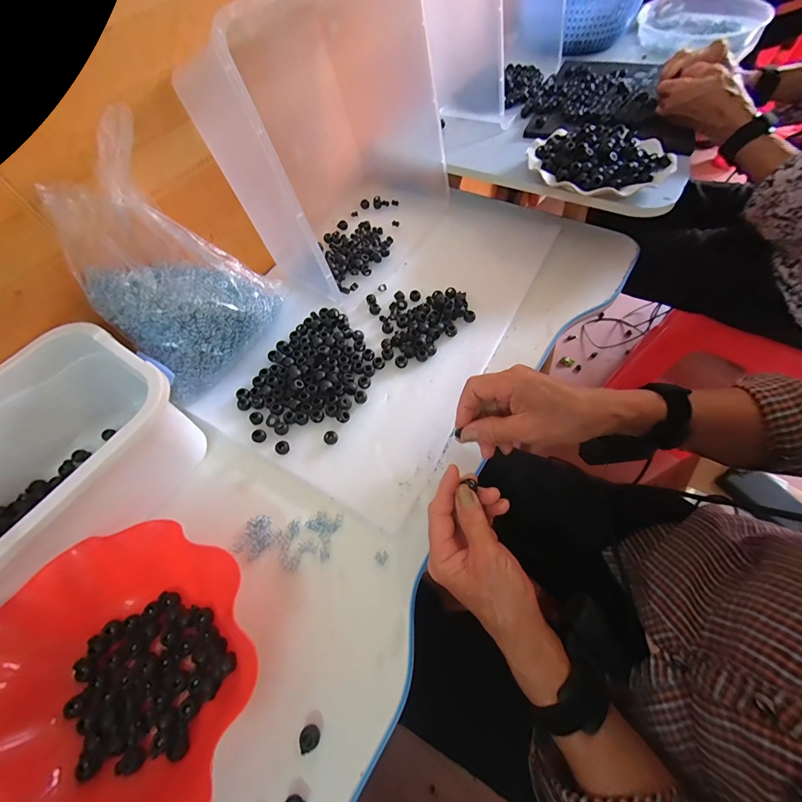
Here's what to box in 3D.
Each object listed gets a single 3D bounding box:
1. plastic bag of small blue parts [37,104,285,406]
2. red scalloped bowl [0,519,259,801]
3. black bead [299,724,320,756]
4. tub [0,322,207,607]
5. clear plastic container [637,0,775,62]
[{"bbox_3d":[-0.243,-0.144,0.392,0.178,0.211,0.124,-41,64,-17],"label":"plastic bag of small blue parts"},{"bbox_3d":[-0.233,0.228,0.276,0.208,0.066,0.212,-2,60,4],"label":"red scalloped bowl"},{"bbox_3d":[-0.072,0.264,0.280,0.015,0.010,0.018,29,66,20],"label":"black bead"},{"bbox_3d":[-0.333,0.066,0.350,0.182,0.124,0.242,29,66,20],"label":"tub"},{"bbox_3d":[0.601,-0.761,0.727,0.231,0.057,0.255,24,65,18],"label":"clear plastic container"}]

